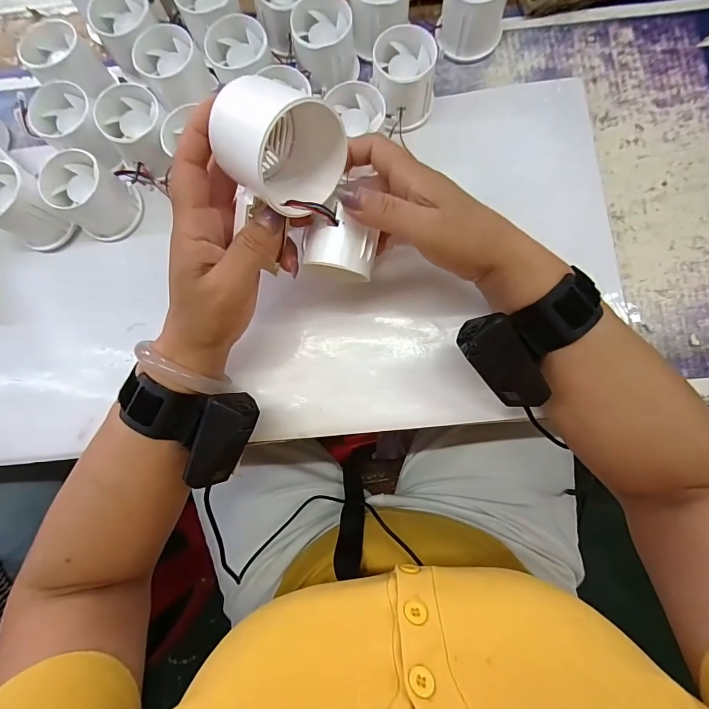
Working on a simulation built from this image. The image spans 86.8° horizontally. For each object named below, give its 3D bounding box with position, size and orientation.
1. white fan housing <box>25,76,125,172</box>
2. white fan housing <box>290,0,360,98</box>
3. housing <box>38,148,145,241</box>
[{"bbox_3d":[-0.234,-0.190,0.324,0.060,0.053,0.049,42,86,7],"label":"white fan housing"},{"bbox_3d":[-0.024,-0.262,0.322,0.051,0.044,0.058,-7,82,2],"label":"white fan housing"},{"bbox_3d":[-0.219,-0.134,0.317,0.057,0.048,0.058,0,82,3],"label":"housing"}]

